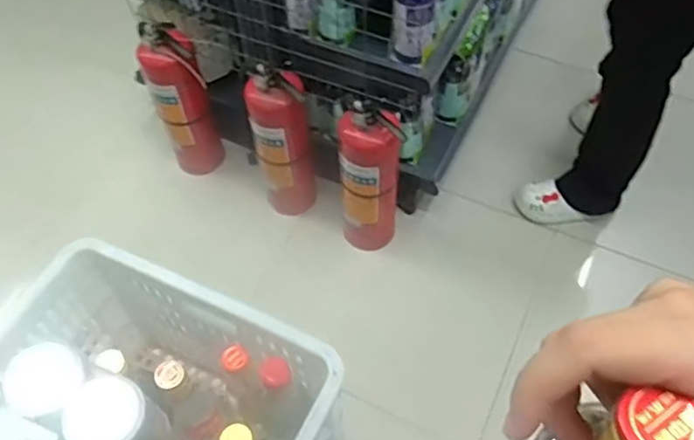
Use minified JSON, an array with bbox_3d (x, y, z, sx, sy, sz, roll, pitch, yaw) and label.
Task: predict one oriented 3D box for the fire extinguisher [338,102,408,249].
[{"bbox_3d":[0.055,-0.083,1.446,0.127,0.489,0.108,6,56,6],"label":"fire extinguisher"}]

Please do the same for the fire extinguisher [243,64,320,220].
[{"bbox_3d":[-0.149,-0.175,1.501,0.128,0.437,0.110,-6,56,-2],"label":"fire extinguisher"}]

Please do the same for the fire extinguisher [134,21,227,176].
[{"bbox_3d":[-0.404,-0.293,1.547,0.136,0.384,0.147,-18,57,-10],"label":"fire extinguisher"}]

